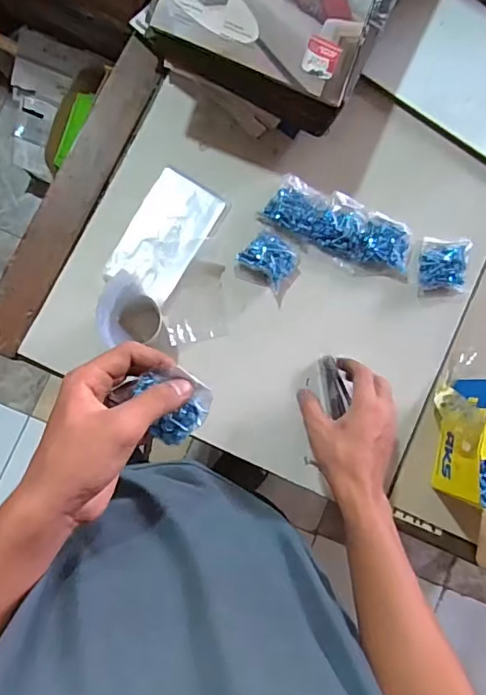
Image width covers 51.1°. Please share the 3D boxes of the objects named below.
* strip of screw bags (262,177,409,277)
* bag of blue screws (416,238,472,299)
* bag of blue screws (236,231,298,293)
[{"bbox_3d":[0.124,-0.149,0.636,0.192,0.019,0.079,22,84,-6],"label":"strip of screw bags"},{"bbox_3d":[0.258,-0.101,0.655,0.062,0.029,0.076,6,86,-8],"label":"bag of blue screws"},{"bbox_3d":[0.035,-0.109,0.615,0.064,0.027,0.055,37,82,-5],"label":"bag of blue screws"}]

